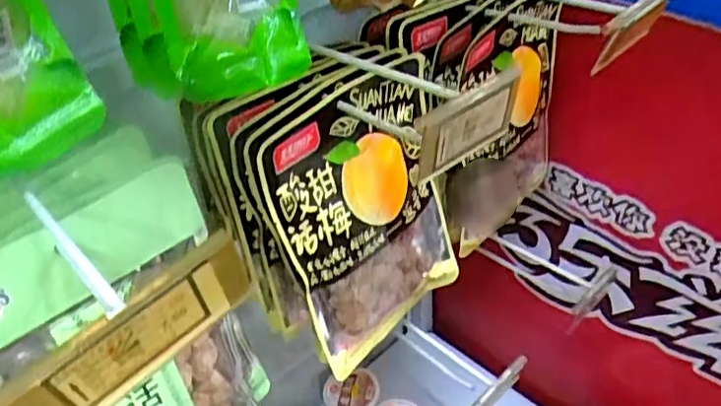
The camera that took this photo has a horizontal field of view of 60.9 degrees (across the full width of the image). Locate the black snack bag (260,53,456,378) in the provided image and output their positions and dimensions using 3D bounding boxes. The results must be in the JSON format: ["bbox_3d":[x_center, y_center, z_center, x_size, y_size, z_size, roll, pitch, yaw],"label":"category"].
[{"bbox_3d":[0.016,0.010,0.488,0.179,0.255,0.036,-34,40,-29],"label":"black snack bag"}]

